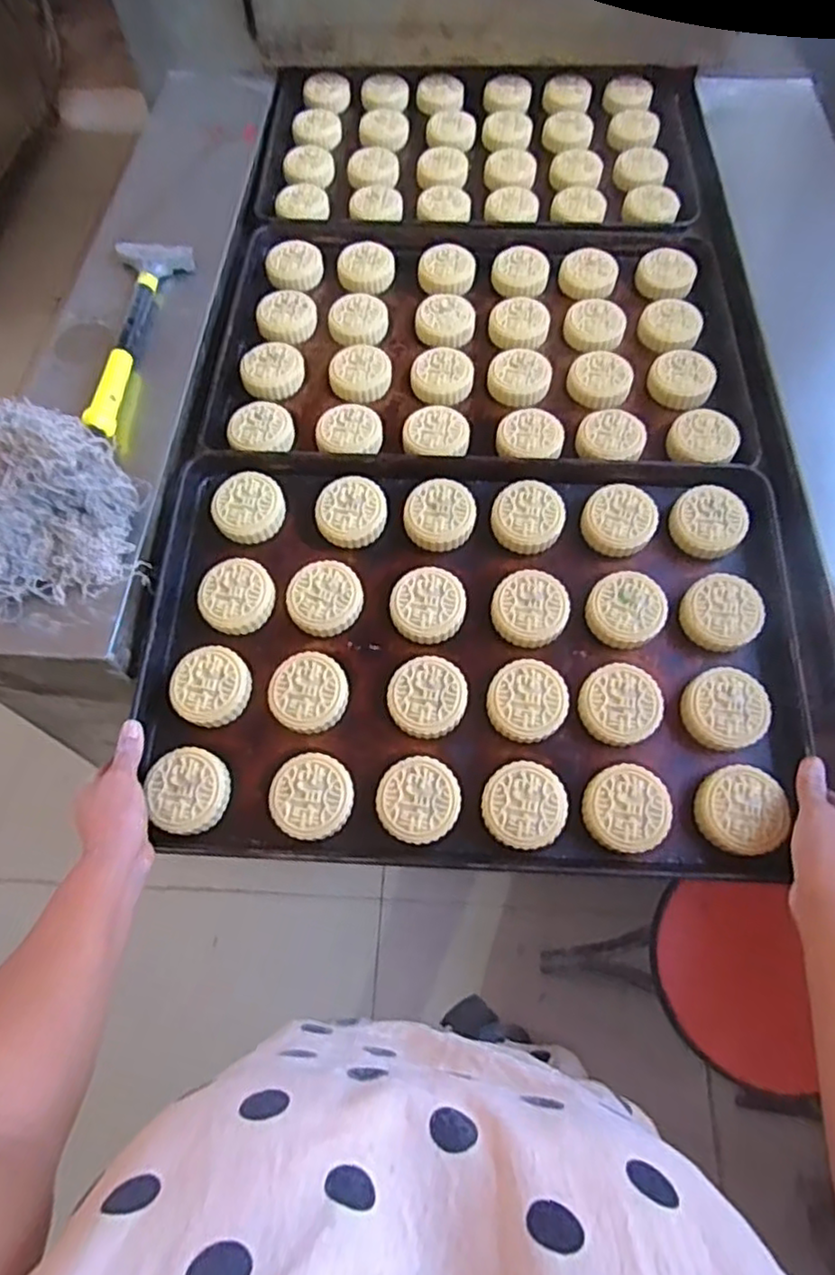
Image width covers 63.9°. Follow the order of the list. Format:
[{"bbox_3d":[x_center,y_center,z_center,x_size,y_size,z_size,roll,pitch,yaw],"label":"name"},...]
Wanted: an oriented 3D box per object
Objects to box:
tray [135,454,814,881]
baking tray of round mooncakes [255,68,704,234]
[{"bbox_3d":[0.045,0.008,0.634,0.586,0.041,0.392,2,70,3],"label":"tray"},{"bbox_3d":[0.096,-0.722,0.977,0.627,0.053,0.413,0,58,2],"label":"baking tray of round mooncakes"}]

